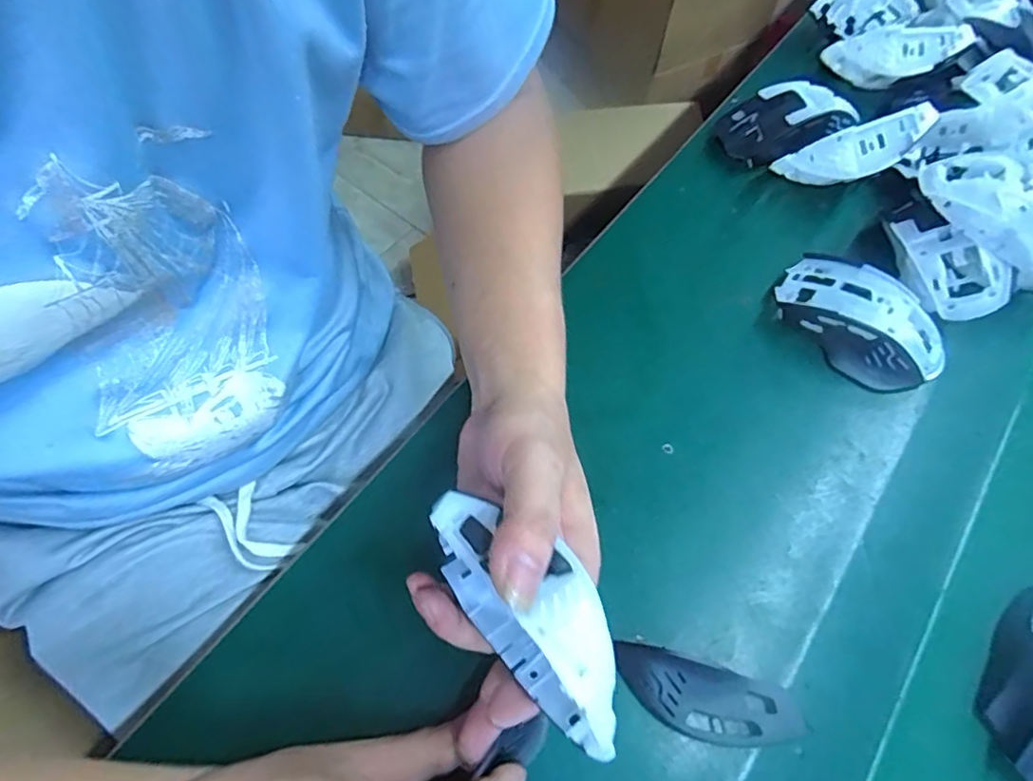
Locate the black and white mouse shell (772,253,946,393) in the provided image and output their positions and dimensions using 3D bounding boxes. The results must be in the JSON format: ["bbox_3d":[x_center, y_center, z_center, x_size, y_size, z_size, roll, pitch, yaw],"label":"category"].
[{"bbox_3d":[0.232,-0.048,0.395,0.066,0.034,0.116,-41,73,-21],"label":"black and white mouse shell"}]

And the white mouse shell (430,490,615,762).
[{"bbox_3d":[0.006,0.087,0.239,0.038,0.075,0.106,-34,69,-18],"label":"white mouse shell"}]

